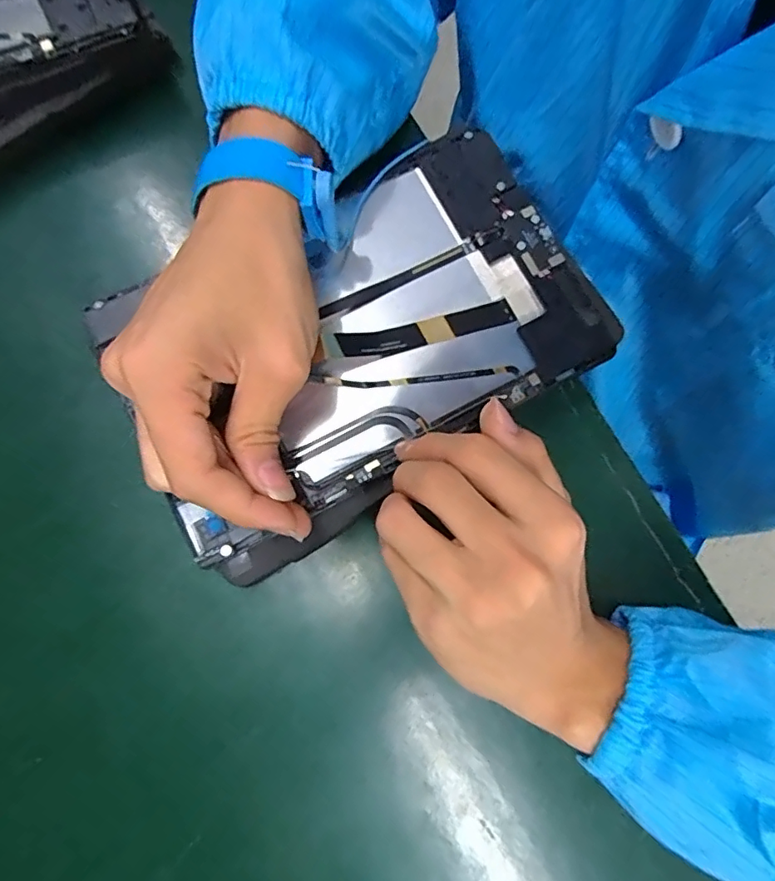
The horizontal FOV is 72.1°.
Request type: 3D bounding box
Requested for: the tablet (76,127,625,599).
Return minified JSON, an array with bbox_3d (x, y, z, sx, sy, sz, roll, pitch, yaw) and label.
[{"bbox_3d":[-0.014,-0.052,0.279,0.238,0.013,0.157,-31,82,-6],"label":"tablet"}]

